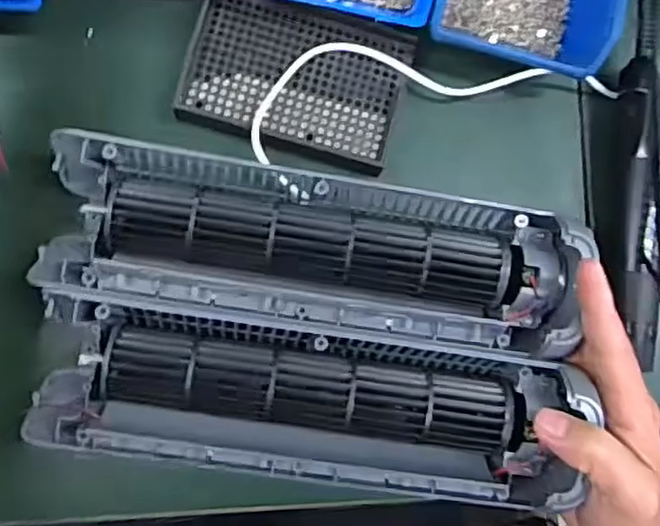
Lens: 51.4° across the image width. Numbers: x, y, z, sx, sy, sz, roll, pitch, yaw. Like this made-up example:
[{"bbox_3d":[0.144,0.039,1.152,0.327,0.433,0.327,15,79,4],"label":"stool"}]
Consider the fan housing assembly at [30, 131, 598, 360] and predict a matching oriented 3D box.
[{"bbox_3d":[-0.010,-0.007,0.400,0.299,0.056,0.090,9,85,-3],"label":"fan housing assembly"}]

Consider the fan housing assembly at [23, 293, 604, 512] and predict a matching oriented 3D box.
[{"bbox_3d":[-0.012,0.080,0.386,0.294,0.050,0.080,8,85,-3],"label":"fan housing assembly"}]

